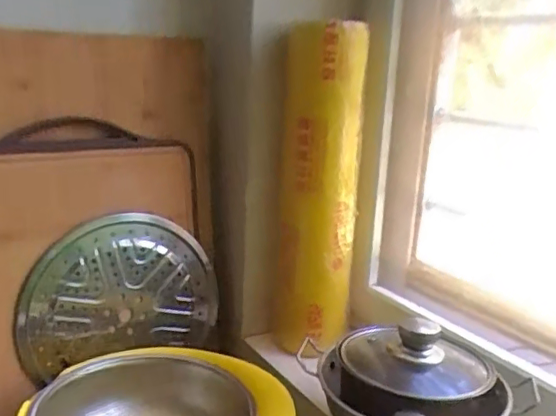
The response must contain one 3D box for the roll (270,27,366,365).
[{"bbox_3d":[0.047,-0.011,0.689,0.099,0.391,0.079,3,15,3],"label":"roll"}]

